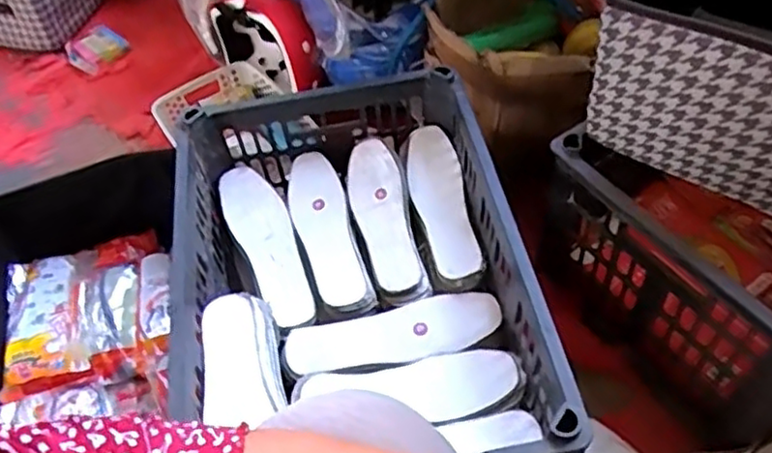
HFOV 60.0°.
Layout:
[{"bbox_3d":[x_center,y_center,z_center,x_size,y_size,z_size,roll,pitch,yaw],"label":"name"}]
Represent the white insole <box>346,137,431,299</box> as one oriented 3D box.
[{"bbox_3d":[-0.004,-0.012,0.798,0.062,0.031,0.212,-12,55,-3],"label":"white insole"}]

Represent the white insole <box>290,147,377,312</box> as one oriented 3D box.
[{"bbox_3d":[-0.074,0.003,0.807,0.065,0.017,0.229,-15,55,-6],"label":"white insole"}]

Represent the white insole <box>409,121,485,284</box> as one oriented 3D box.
[{"bbox_3d":[0.067,-0.029,0.812,0.065,0.022,0.221,-21,53,15],"label":"white insole"}]

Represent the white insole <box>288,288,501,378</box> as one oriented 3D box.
[{"bbox_3d":[0.008,0.118,0.728,0.229,0.008,0.070,-14,55,-4],"label":"white insole"}]

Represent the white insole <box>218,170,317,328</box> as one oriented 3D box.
[{"bbox_3d":[-0.141,0.017,0.808,0.070,0.017,0.232,-26,57,-13],"label":"white insole"}]

